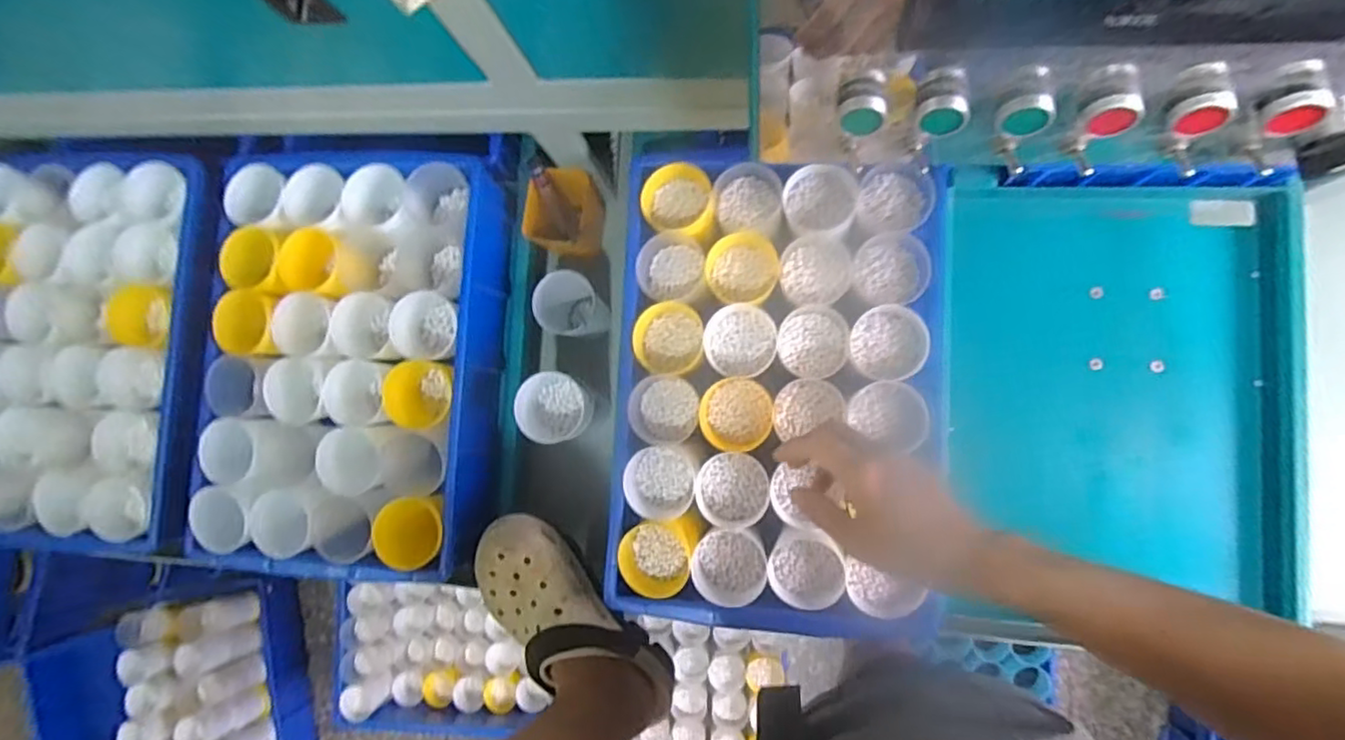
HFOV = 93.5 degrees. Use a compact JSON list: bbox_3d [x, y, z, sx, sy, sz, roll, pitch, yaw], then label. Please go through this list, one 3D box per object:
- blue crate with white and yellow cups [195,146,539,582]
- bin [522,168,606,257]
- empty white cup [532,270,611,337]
[{"bbox_3d":[-0.322,-0.020,0.651,0.296,0.105,0.438,1,85,9],"label":"blue crate with white and yellow cups"},{"bbox_3d":[-0.113,-0.164,0.693,0.071,0.088,0.087,11,87,9],"label":"bin"},{"bbox_3d":[-0.108,-0.067,0.685,0.058,0.090,0.060,-1,85,9],"label":"empty white cup"}]

